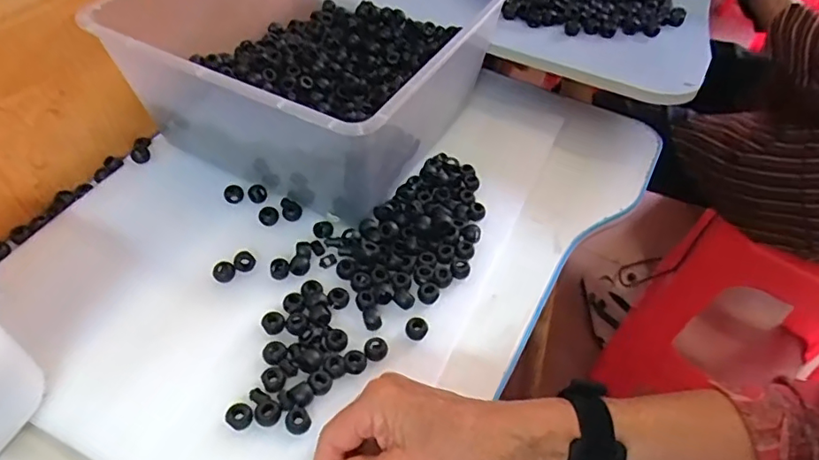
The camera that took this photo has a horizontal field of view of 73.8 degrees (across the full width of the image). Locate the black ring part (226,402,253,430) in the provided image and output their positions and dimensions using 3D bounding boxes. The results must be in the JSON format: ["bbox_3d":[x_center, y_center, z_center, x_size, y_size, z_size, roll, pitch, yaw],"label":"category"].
[{"bbox_3d":[-0.117,0.128,0.376,0.017,0.005,0.015,-29,56,-25],"label":"black ring part"}]

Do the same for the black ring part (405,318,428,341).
[{"bbox_3d":[0.006,0.078,0.429,0.017,0.009,0.016,5,49,2],"label":"black ring part"}]

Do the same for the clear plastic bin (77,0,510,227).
[{"bbox_3d":[-0.090,-0.180,0.554,0.292,0.130,0.313,23,51,16],"label":"clear plastic bin"}]

